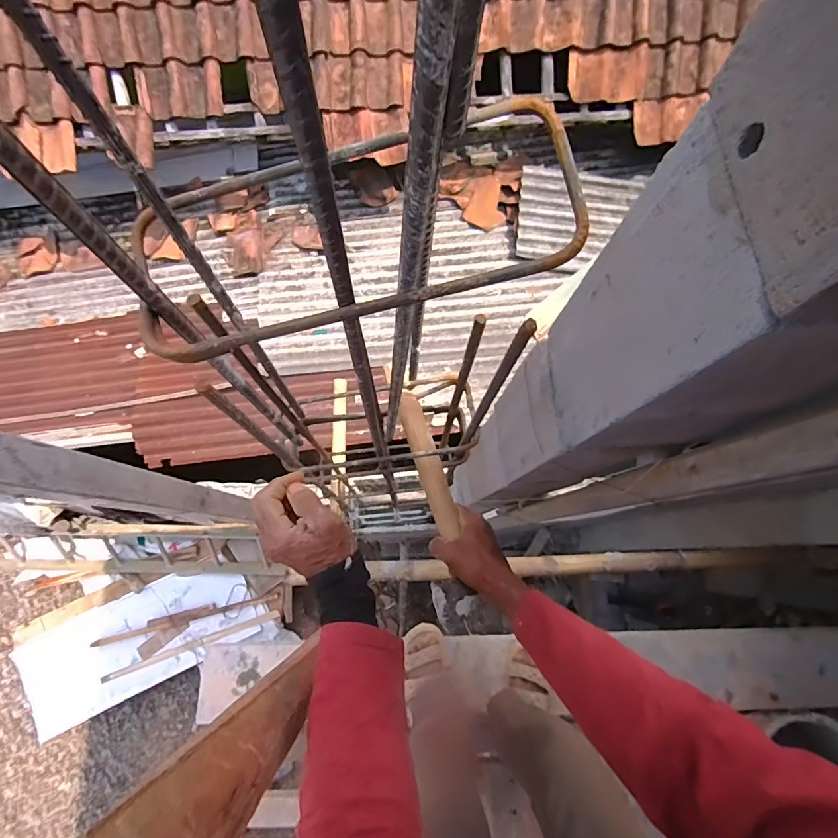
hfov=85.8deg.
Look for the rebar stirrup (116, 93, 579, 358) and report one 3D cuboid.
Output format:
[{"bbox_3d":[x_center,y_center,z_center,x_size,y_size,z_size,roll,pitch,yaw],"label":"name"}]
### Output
[{"bbox_3d":[-0.039,-0.101,0.243,0.244,0.007,0.097,-13,86,5],"label":"rebar stirrup"}]

